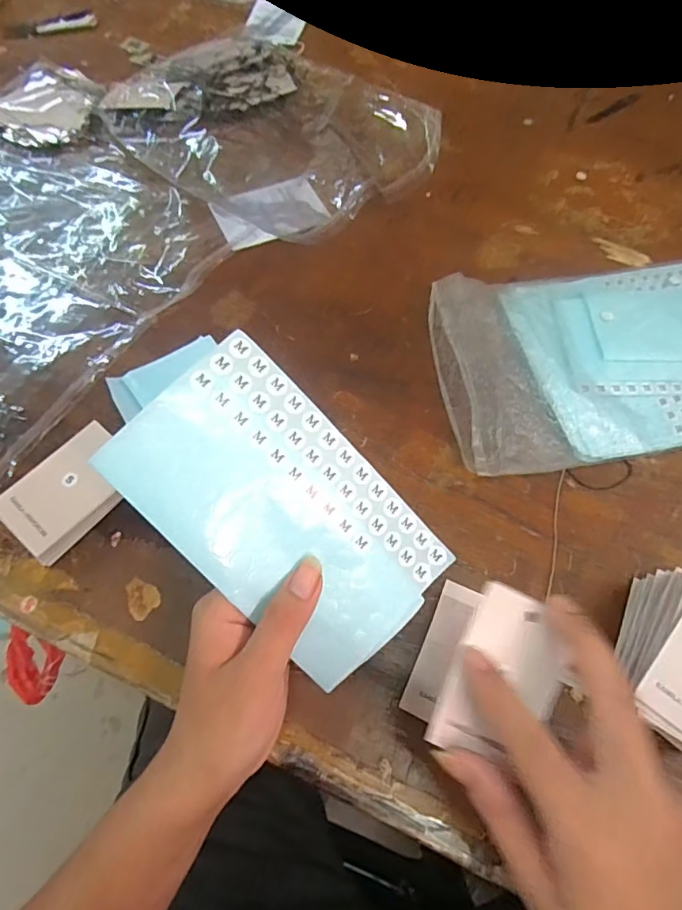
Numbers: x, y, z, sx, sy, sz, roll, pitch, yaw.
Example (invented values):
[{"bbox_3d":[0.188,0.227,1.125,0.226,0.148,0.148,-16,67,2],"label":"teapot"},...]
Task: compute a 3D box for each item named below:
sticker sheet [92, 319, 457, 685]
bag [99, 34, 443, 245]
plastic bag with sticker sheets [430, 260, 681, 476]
[{"bbox_3d":[-0.027,0.025,0.235,0.092,0.006,0.171,-44,103,-11],"label":"sticker sheet"},{"bbox_3d":[-0.068,-0.328,0.486,0.326,0.039,0.222,30,69,13],"label":"bag"},{"bbox_3d":[0.231,-0.087,0.377,0.315,0.038,0.164,-10,66,-5],"label":"plastic bag with sticker sheets"}]

